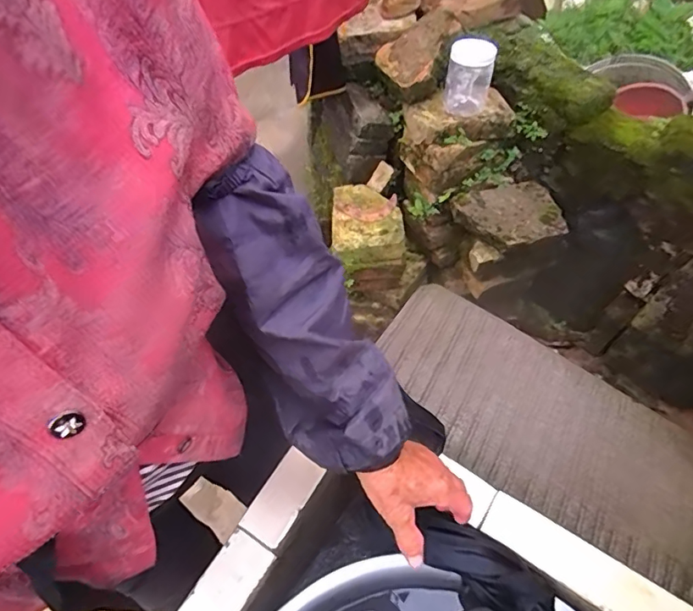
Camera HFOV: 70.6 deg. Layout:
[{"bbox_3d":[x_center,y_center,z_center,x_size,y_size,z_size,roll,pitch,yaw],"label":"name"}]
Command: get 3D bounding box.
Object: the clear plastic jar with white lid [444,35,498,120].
[{"bbox_3d":[0.252,-0.474,1.013,0.089,0.127,0.086,-3,54,4],"label":"clear plastic jar with white lid"}]

